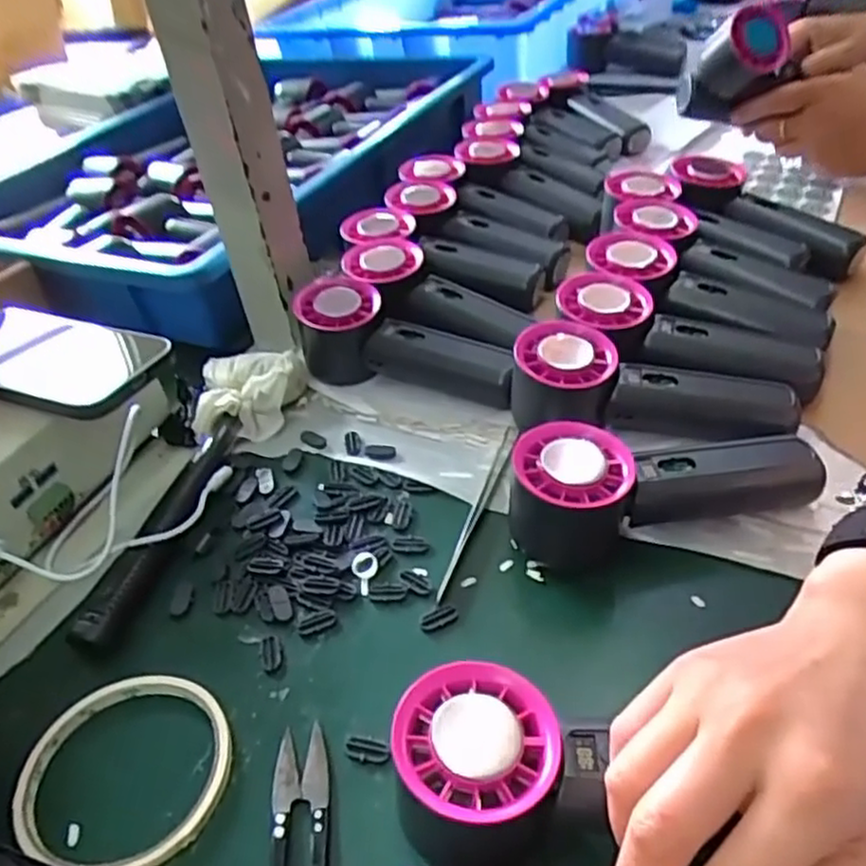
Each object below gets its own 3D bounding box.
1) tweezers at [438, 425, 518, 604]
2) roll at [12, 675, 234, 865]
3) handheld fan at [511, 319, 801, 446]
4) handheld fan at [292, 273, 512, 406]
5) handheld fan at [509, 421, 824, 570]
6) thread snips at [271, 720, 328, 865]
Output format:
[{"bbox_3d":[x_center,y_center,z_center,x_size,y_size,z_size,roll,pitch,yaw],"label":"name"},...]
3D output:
[{"bbox_3d":[0.027,0.038,0.398,0.007,0.009,0.130,10,43,18],"label":"tweezers"},{"bbox_3d":[-0.130,0.140,0.306,0.088,0.008,0.082,-4,41,3],"label":"roll"},{"bbox_3d":[0.124,-0.025,0.418,0.152,0.058,0.047,2,41,10],"label":"handheld fan"},{"bbox_3d":[-0.016,-0.060,0.483,0.147,0.056,0.054,10,43,18],"label":"handheld fan"},{"bbox_3d":[0.115,0.025,0.366,0.152,0.055,0.053,-11,41,-5],"label":"handheld fan"},{"bbox_3d":[-0.050,0.158,0.272,0.021,0.011,0.100,-10,41,-3],"label":"thread snips"}]

